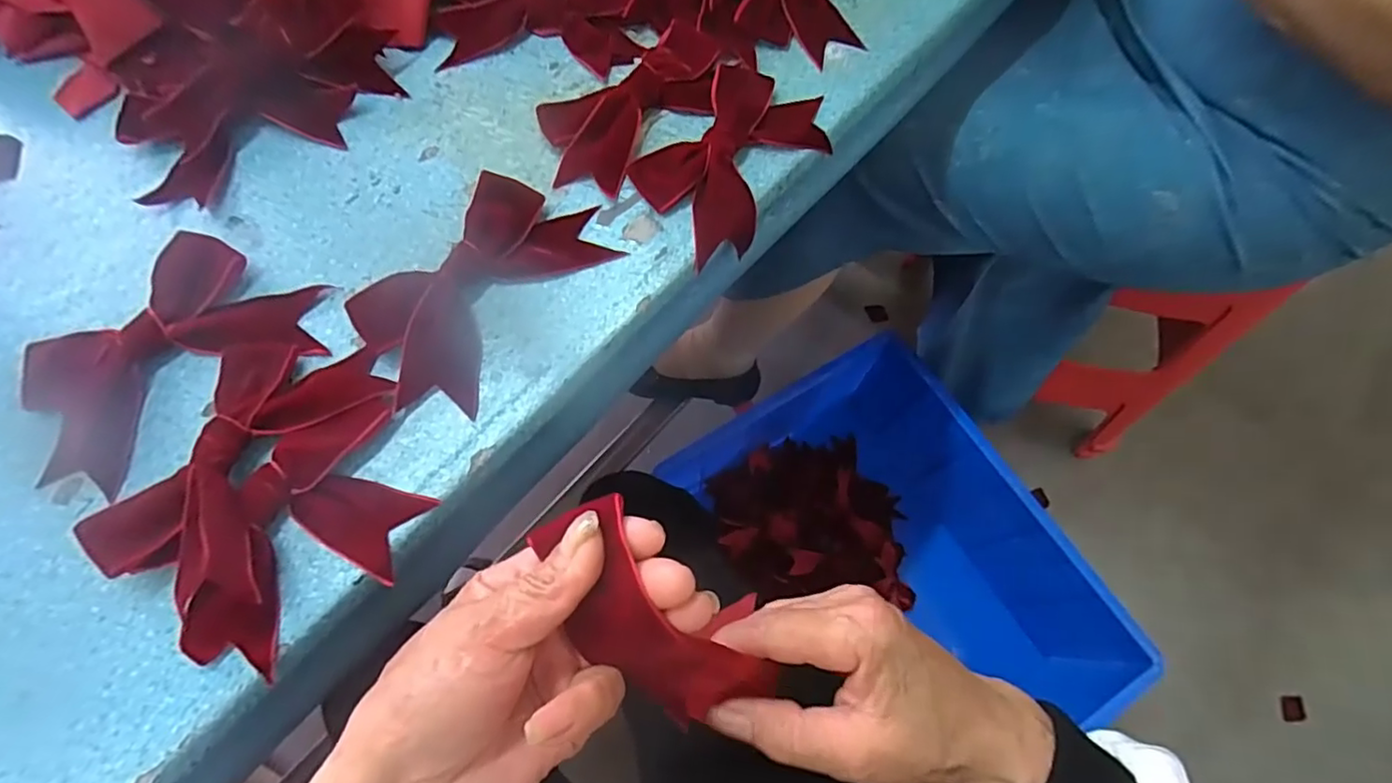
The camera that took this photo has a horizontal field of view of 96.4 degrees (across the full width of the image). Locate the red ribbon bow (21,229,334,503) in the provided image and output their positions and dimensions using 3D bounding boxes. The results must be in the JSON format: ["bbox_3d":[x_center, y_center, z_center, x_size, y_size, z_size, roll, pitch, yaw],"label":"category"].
[{"bbox_3d":[-0.274,-0.020,0.320,0.097,0.015,0.142,37,73,13],"label":"red ribbon bow"}]

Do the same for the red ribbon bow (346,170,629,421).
[{"bbox_3d":[-0.119,-0.058,0.340,0.085,0.016,0.136,32,72,11],"label":"red ribbon bow"}]

